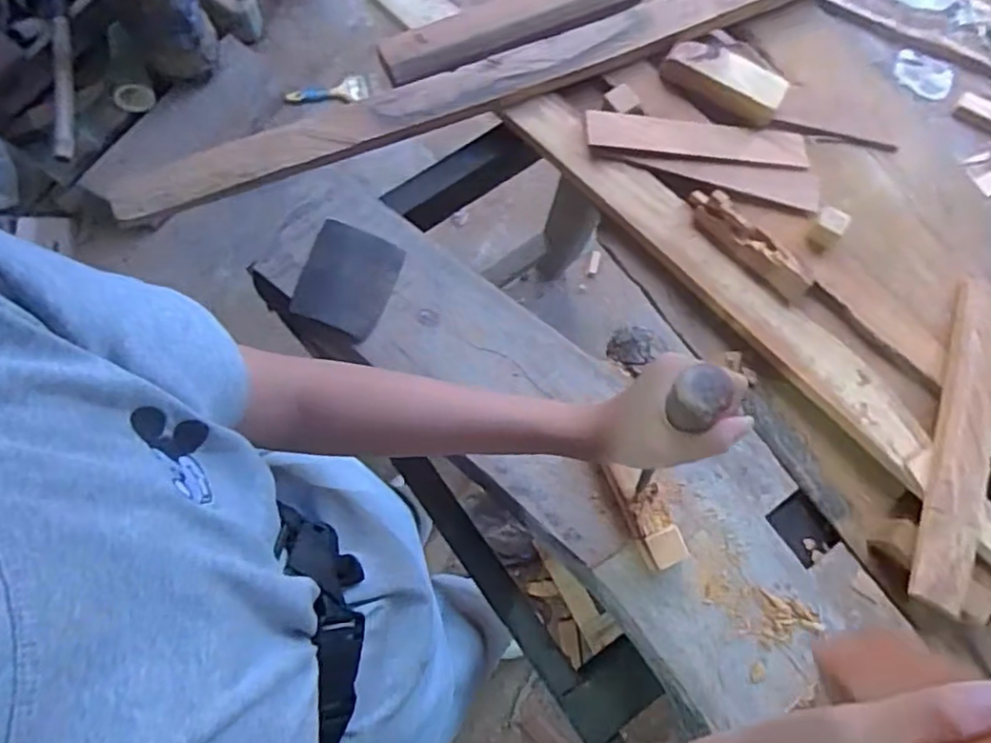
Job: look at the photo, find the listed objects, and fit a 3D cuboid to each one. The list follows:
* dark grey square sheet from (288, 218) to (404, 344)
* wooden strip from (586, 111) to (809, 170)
[{"bbox_3d":[-0.140,-0.086,0.622,0.081,0.021,0.097,20,78,5],"label":"dark grey square sheet"},{"bbox_3d":[0.227,-0.259,0.736,0.252,0.008,0.050,4,72,-7],"label":"wooden strip"}]

